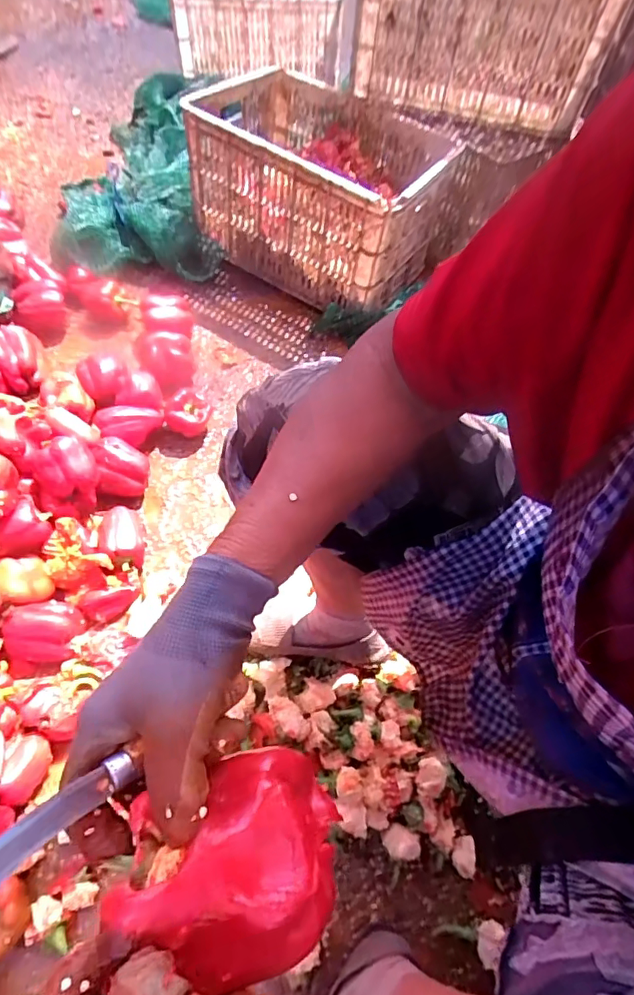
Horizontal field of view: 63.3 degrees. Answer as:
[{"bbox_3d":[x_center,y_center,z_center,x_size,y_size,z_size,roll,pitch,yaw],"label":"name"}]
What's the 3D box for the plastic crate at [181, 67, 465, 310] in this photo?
[{"bbox_3d":[0.006,-0.693,1.168,0.511,0.285,0.376,30,61,13],"label":"plastic crate"}]

